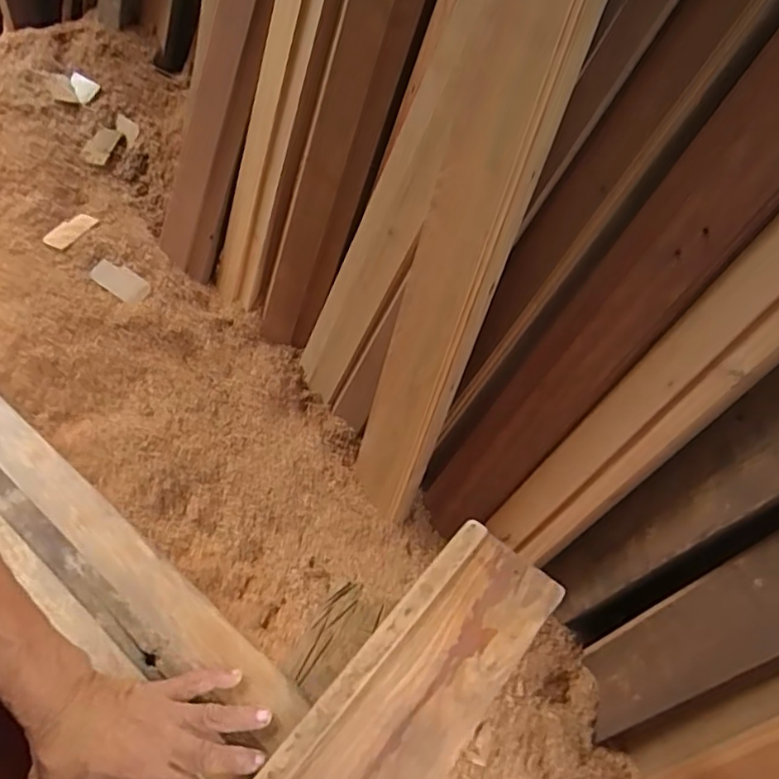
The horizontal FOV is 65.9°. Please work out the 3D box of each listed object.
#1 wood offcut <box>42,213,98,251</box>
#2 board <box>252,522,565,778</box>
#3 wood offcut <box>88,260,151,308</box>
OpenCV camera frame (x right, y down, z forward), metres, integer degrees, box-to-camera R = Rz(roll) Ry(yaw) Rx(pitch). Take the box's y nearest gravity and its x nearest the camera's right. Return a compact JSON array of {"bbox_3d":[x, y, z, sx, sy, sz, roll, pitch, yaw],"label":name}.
[{"bbox_3d":[-0.584,-0.291,1.101,0.042,0.005,0.095,32,59,0],"label":"wood offcut"},{"bbox_3d":[0.008,0.276,0.515,0.114,0.013,0.383,34,54,23],"label":"board"},{"bbox_3d":[-0.481,-0.193,1.076,0.099,0.013,0.049,32,76,-10],"label":"wood offcut"}]

